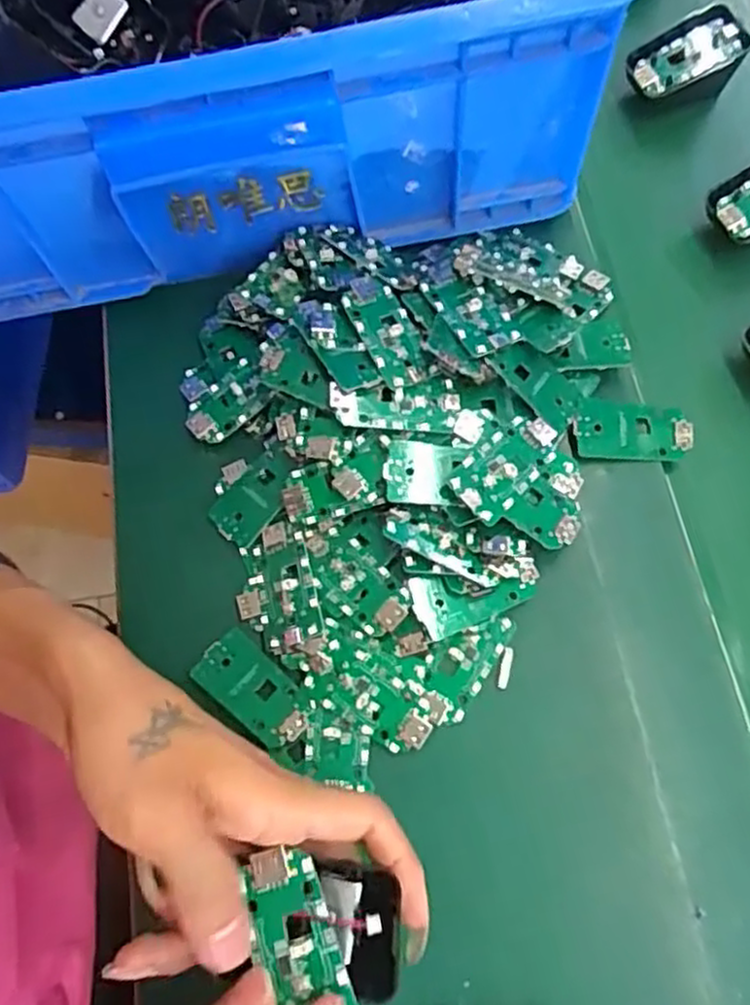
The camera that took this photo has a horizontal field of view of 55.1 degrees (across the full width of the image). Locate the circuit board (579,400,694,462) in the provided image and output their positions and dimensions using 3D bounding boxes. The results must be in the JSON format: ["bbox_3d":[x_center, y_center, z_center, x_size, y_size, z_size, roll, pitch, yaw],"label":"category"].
[{"bbox_3d":[0.138,-0.038,0.384,0.061,0.005,0.032,2,78,-3],"label":"circuit board"}]

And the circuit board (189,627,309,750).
[{"bbox_3d":[-0.059,0.092,0.351,0.062,0.010,0.030,38,75,13],"label":"circuit board"}]

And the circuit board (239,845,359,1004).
[{"bbox_3d":[-0.028,0.155,0.252,0.029,0.005,0.058,-21,71,-6],"label":"circuit board"}]

